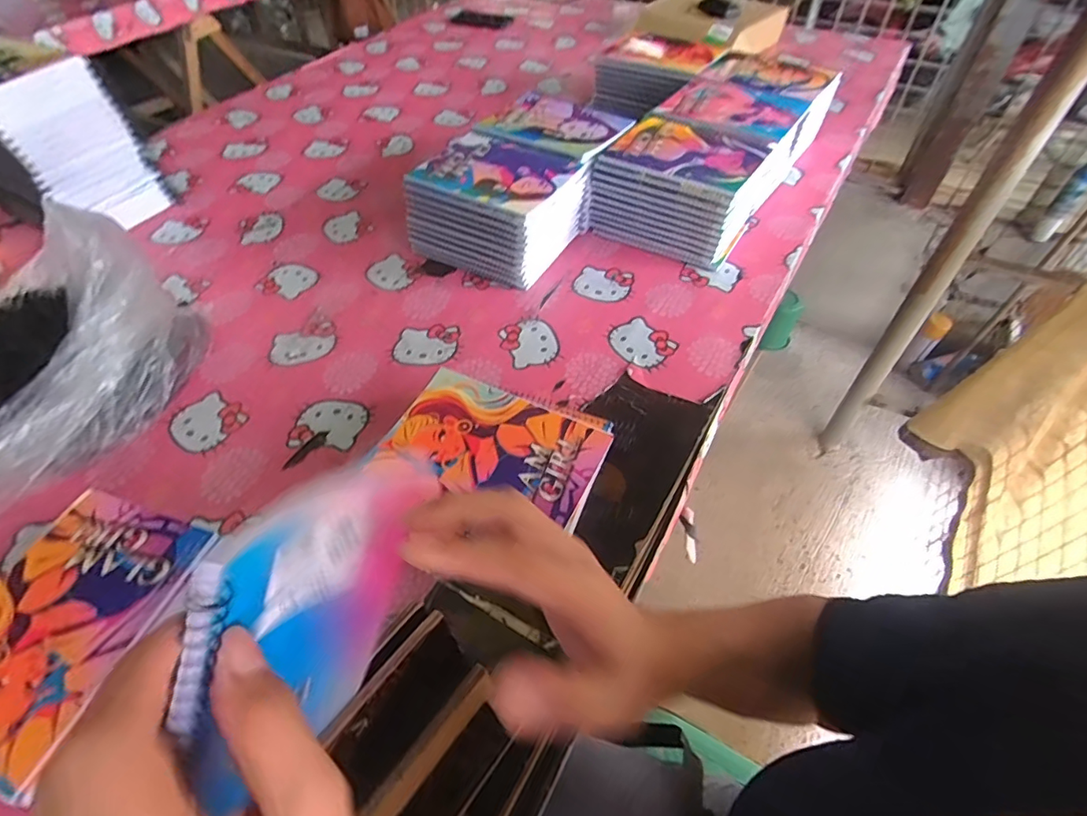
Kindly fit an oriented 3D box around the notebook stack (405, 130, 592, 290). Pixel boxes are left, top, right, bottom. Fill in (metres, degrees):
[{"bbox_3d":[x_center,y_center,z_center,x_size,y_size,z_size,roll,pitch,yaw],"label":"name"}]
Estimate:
[{"bbox_3d":[-0.061,-0.279,0.755,0.202,0.120,0.170,20,55,19],"label":"notebook stack"}]

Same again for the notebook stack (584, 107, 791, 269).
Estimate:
[{"bbox_3d":[0.191,-0.315,0.775,0.199,0.114,0.182,24,56,21],"label":"notebook stack"}]

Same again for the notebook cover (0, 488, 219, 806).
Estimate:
[{"bbox_3d":[-0.376,0.163,0.418,0.148,0.006,0.193,13,53,14],"label":"notebook cover"}]

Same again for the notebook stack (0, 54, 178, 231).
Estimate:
[{"bbox_3d":[-0.742,-0.395,0.819,0.202,0.216,0.157,22,55,19],"label":"notebook stack"}]

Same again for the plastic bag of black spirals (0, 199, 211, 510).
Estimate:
[{"bbox_3d":[-0.528,-0.046,0.562,0.211,0.158,0.304,15,53,15],"label":"plastic bag of black spirals"}]

